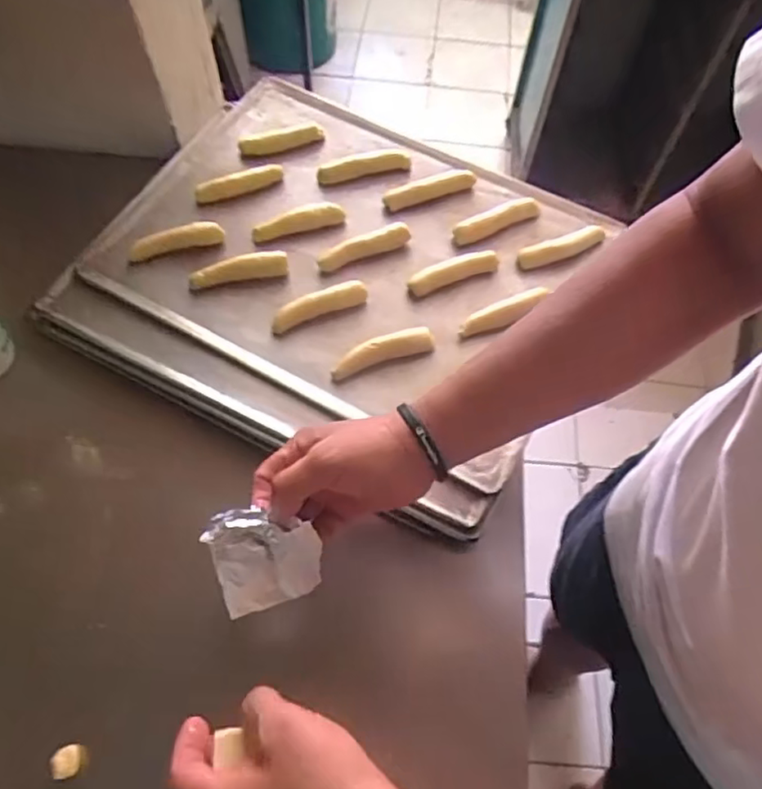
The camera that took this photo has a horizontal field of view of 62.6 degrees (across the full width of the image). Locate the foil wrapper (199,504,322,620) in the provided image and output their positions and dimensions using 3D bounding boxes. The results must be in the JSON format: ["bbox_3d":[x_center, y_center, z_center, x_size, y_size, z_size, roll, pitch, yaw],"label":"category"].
[{"bbox_3d":[-0.078,0.110,0.426,0.071,0.008,0.068,-9,95,-13],"label":"foil wrapper"}]

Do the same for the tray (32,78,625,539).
[{"bbox_3d":[-0.039,-0.125,0.613,0.438,0.030,0.375,26,65,11],"label":"tray"}]

